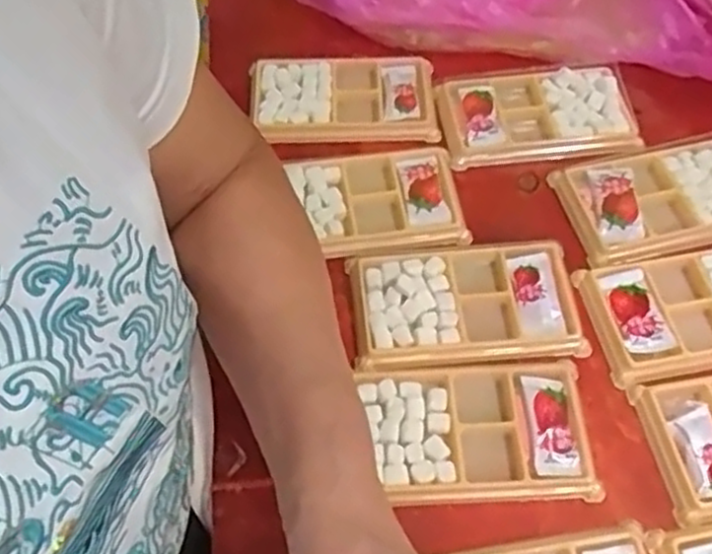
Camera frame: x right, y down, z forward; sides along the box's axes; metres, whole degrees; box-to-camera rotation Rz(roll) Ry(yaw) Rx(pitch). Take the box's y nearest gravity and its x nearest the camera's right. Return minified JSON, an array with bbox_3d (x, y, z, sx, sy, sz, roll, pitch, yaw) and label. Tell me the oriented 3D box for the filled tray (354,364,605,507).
[{"bbox_3d":[0.068,0.088,0.415,0.120,0.014,0.075,-2,57,-3],"label":"filled tray"}]

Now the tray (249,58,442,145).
[{"bbox_3d":[-0.010,-0.130,0.549,0.134,0.014,0.076,2,57,-1],"label":"tray"}]

